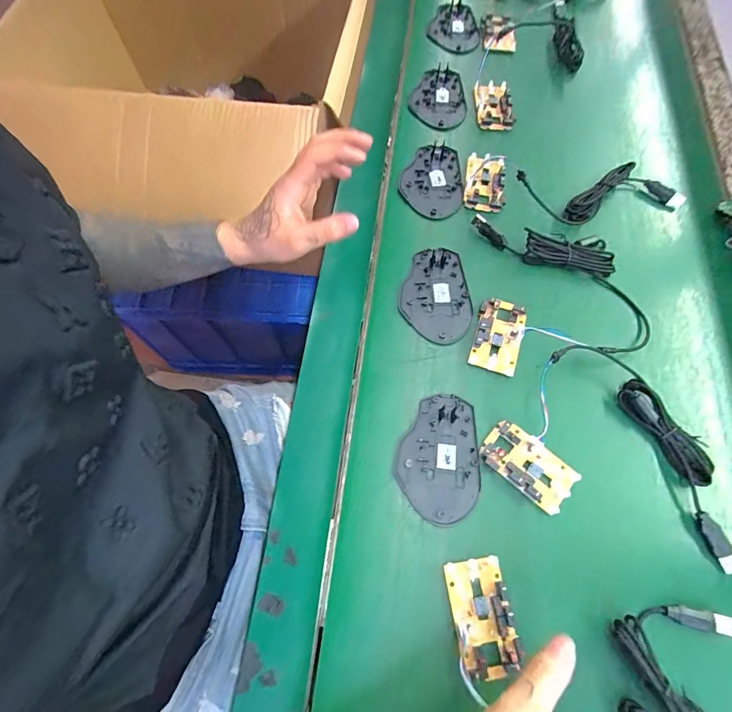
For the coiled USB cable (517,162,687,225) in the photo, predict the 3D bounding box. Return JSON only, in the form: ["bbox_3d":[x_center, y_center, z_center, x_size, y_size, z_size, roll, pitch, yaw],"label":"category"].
[{"bbox_3d":[0.268,-0.185,0.463,0.197,0.026,0.066,-10,73,-15],"label":"coiled USB cable"}]

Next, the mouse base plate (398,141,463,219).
[{"bbox_3d":[0.078,-0.210,0.482,0.071,0.006,0.109,5,67,1],"label":"mouse base plate"}]

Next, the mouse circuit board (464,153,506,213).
[{"bbox_3d":[0.140,-0.206,0.472,0.043,0.016,0.077,7,67,2],"label":"mouse circuit board"}]

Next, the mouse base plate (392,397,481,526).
[{"bbox_3d":[0.066,0.087,0.355,0.071,0.004,0.106,13,69,4],"label":"mouse base plate"}]

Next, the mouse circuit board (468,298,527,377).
[{"bbox_3d":[0.132,-0.022,0.397,0.046,0.011,0.075,19,70,6],"label":"mouse circuit board"}]

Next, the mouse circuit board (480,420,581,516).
[{"bbox_3d":[0.142,0.094,0.351,0.078,0.010,0.044,39,73,13],"label":"mouse circuit board"}]

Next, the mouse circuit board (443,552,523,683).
[{"bbox_3d":[0.089,0.199,0.305,0.044,0.015,0.079,-7,69,-4],"label":"mouse circuit board"}]

